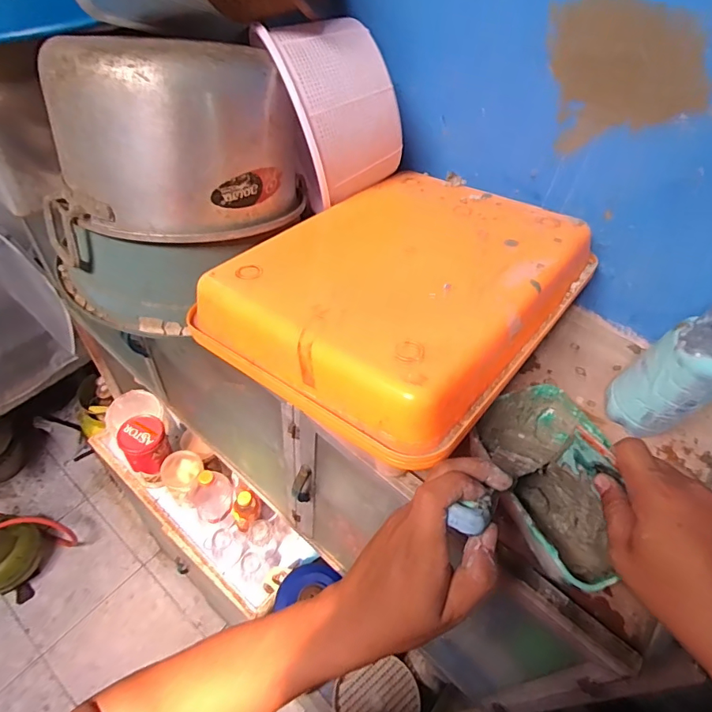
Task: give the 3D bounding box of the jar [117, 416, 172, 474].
[{"bbox_3d":[-0.485,0.204,1.100,0.094,0.101,0.103,3,50,-3],"label":"jar"}]

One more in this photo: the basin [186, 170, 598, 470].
[{"bbox_3d":[0.049,-0.075,0.440,0.253,0.072,0.323,35,55,21],"label":"basin"}]

